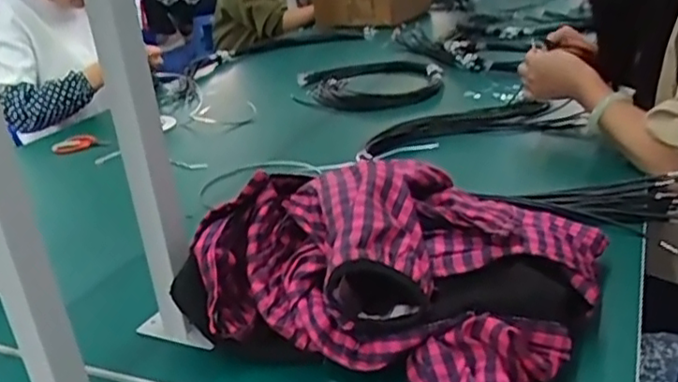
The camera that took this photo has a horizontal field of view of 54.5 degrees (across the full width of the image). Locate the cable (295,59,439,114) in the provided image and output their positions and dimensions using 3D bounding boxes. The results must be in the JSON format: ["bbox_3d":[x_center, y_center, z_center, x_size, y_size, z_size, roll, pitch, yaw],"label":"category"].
[{"bbox_3d":[0.062,-0.262,1.569,0.330,0.039,0.405,-17,26,-26],"label":"cable"}]

